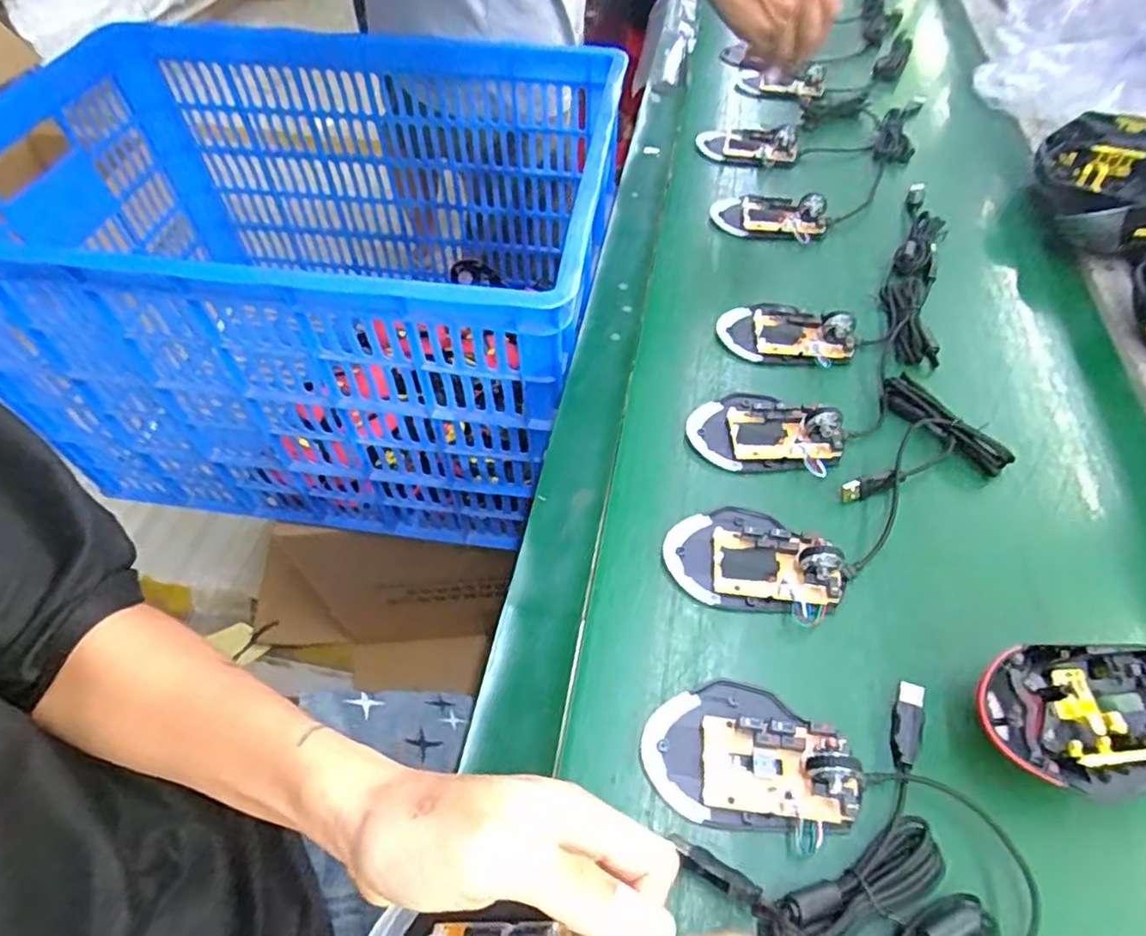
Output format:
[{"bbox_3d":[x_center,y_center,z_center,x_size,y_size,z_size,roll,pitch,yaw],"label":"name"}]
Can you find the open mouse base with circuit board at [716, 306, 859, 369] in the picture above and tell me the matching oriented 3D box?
[{"bbox_3d":[0.178,-0.118,0.528,0.109,0.028,0.058,11,54,8],"label":"open mouse base with circuit board"}]

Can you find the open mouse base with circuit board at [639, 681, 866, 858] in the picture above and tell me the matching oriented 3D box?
[{"bbox_3d":[0.095,0.150,0.336,0.112,0.018,0.075,13,54,10],"label":"open mouse base with circuit board"}]

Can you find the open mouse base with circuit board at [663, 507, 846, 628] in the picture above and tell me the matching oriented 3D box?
[{"bbox_3d":[0.115,0.053,0.404,0.106,0.026,0.071,11,54,9],"label":"open mouse base with circuit board"}]

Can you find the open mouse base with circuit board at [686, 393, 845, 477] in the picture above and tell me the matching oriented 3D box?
[{"bbox_3d":[0.142,-0.034,0.468,0.106,0.025,0.068,7,54,5],"label":"open mouse base with circuit board"}]

